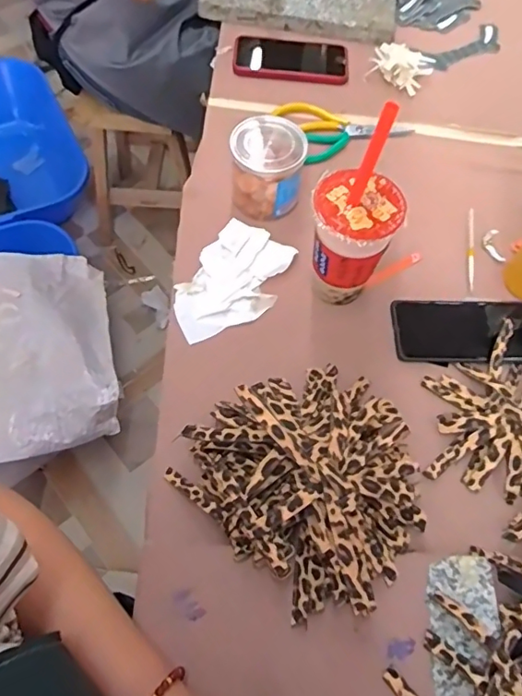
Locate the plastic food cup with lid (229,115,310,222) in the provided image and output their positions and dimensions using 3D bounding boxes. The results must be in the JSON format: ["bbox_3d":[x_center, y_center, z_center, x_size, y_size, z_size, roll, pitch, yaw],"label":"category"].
[{"bbox_3d":[0.009,-0.210,0.616,0.078,0.088,0.073,1,63,-3],"label":"plastic food cup with lid"}]

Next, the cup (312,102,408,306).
[{"bbox_3d":[0.091,-0.120,0.508,0.078,0.212,0.078,1,63,-3],"label":"cup"}]

